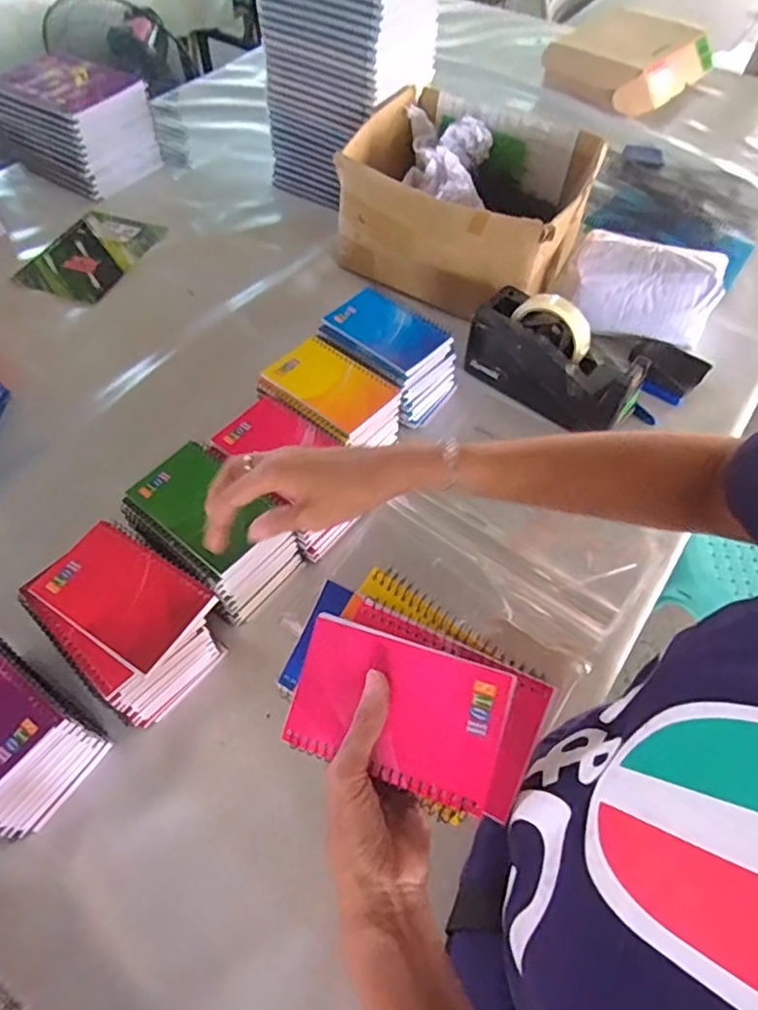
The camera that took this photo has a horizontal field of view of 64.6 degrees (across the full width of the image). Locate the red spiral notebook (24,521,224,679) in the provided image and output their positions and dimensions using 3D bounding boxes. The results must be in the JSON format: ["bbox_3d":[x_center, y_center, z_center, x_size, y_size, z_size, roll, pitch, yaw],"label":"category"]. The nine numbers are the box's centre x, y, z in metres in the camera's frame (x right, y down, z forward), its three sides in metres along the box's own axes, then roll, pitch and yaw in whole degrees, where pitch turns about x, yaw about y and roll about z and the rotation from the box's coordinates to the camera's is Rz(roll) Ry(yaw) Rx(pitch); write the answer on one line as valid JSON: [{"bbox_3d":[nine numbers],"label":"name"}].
[{"bbox_3d":[-0.207,0.071,0.496,0.130,0.014,0.090,29,61,17],"label":"red spiral notebook"}]

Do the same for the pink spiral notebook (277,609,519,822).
[{"bbox_3d":[0.011,0.124,0.367,0.130,0.005,0.083,13,79,20],"label":"pink spiral notebook"}]

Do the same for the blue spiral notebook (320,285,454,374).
[{"bbox_3d":[0.011,-0.207,0.699,0.131,0.014,0.082,40,64,22],"label":"blue spiral notebook"}]

